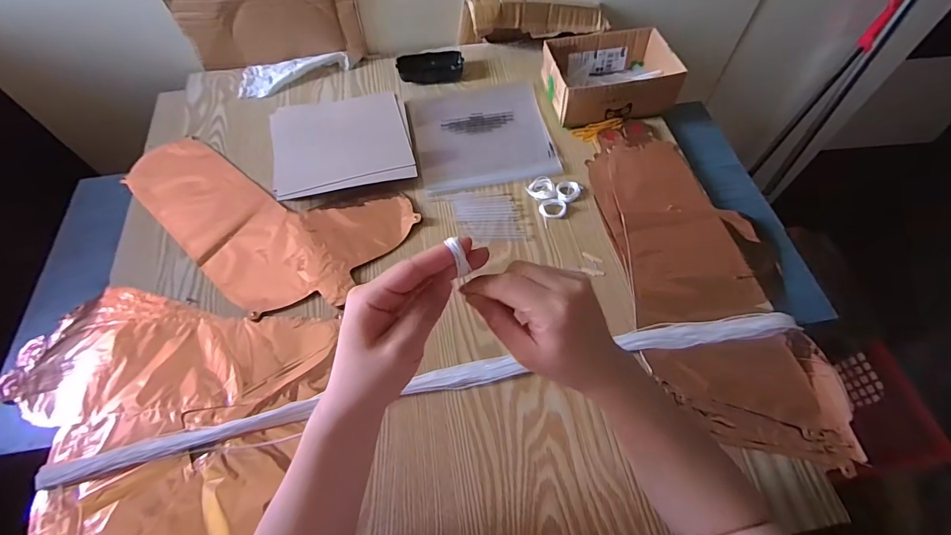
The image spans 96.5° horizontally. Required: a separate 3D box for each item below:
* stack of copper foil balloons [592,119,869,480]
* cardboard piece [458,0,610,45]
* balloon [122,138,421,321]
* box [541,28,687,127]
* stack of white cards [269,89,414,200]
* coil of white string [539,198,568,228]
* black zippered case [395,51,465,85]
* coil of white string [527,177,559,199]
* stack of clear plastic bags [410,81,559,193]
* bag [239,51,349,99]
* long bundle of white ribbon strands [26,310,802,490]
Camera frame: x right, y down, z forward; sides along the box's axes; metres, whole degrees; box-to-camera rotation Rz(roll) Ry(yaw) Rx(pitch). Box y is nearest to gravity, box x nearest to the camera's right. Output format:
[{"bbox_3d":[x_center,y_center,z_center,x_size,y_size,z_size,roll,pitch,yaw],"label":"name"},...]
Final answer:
[{"bbox_3d":[0.285,-0.005,0.540,0.203,0.016,0.470,-7,61,-4],"label":"stack of copper foil balloons"},{"bbox_3d":[0.101,-0.427,0.727,0.251,0.078,0.065,-9,61,-4],"label":"cardboard piece"},{"bbox_3d":[-0.298,-0.085,0.586,0.386,0.009,0.224,31,66,16],"label":"balloon"},{"bbox_3d":[0.203,-0.293,0.658,0.182,0.068,0.136,-9,61,-4],"label":"box"},{"bbox_3d":[-0.198,-0.188,0.633,0.198,0.024,0.169,-10,62,-5],"label":"stack of white cards"},{"bbox_3d":[0.104,-0.078,0.576,0.040,0.010,0.033,-30,65,-15],"label":"coil of white string"},{"bbox_3d":[-0.074,-0.333,0.710,0.106,0.027,0.047,-8,61,-4],"label":"black zippered case"},{"bbox_3d":[0.095,-0.109,0.592,0.033,0.011,0.040,-37,67,-18],"label":"coil of white string"},{"bbox_3d":[0.009,-0.209,0.655,0.201,0.010,0.203,-10,62,-5],"label":"stack of clear plastic bags"},{"bbox_3d":[-0.307,-0.332,0.716,0.180,0.021,0.070,-16,62,-9],"label":"bag"},{"bbox_3d":[-0.034,0.126,0.455,0.803,0.020,0.035,-10,62,-5],"label":"long bundle of white ribbon strands"}]

